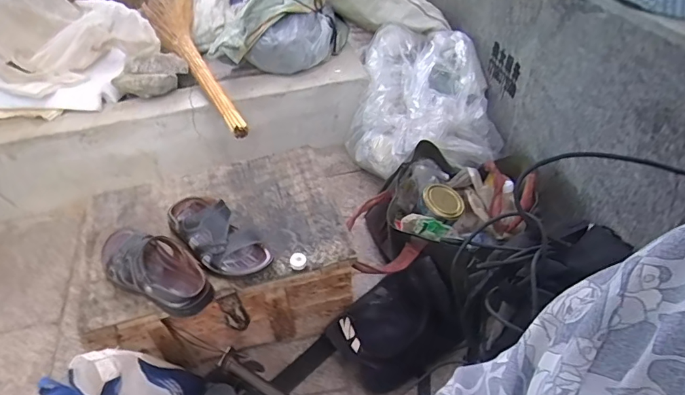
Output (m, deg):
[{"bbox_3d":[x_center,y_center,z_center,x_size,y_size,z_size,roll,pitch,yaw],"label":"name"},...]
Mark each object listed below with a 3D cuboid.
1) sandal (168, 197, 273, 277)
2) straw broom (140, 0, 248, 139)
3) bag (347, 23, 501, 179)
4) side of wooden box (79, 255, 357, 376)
[{"bbox_3d":[-0.243,0.065,0.826,0.235,0.070,0.095,28,50,30],"label":"sandal"},{"bbox_3d":[-0.423,-0.430,1.266,0.171,0.070,0.726,-21,58,-19],"label":"straw broom"},{"bbox_3d":[0.226,-0.252,1.180,0.393,0.293,0.256,12,44,16],"label":"bag"},{"bbox_3d":[-0.199,0.241,0.843,0.458,0.208,0.034,-15,43,-13],"label":"side of wooden box"}]

